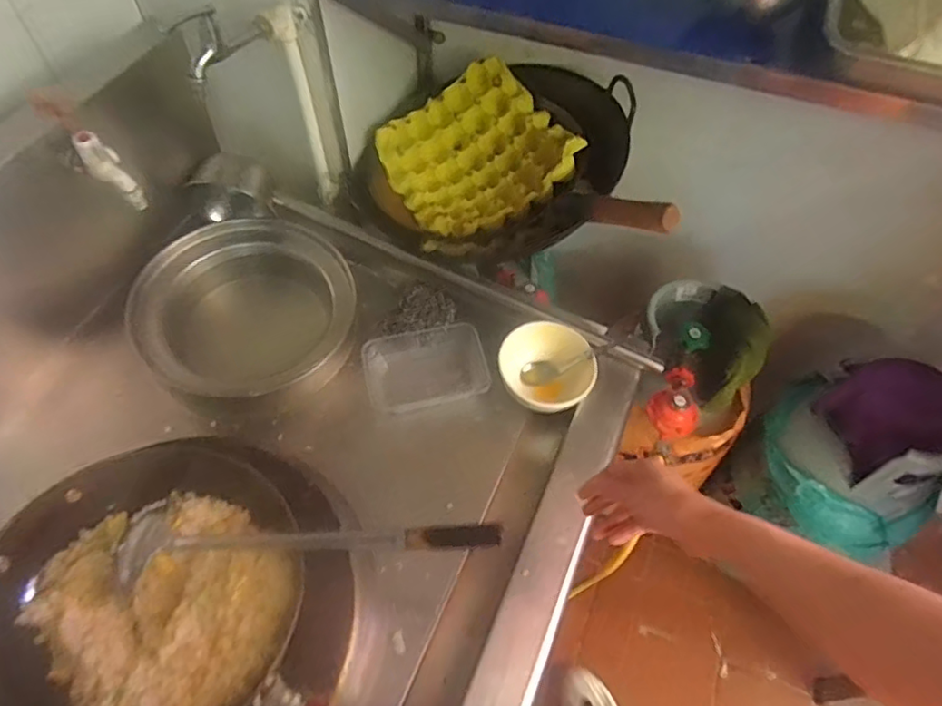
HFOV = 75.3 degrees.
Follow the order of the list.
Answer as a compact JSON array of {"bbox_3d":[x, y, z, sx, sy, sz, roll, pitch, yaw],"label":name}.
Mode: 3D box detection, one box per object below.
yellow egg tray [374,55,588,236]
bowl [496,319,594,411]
[{"bbox_3d":[0.009,-0.324,1.009,0.281,0.080,0.271,-34,73,-3],"label":"yellow egg tray"},{"bbox_3d":[0.108,0.029,0.879,0.137,0.093,0.131,12,57,8],"label":"bowl"}]

